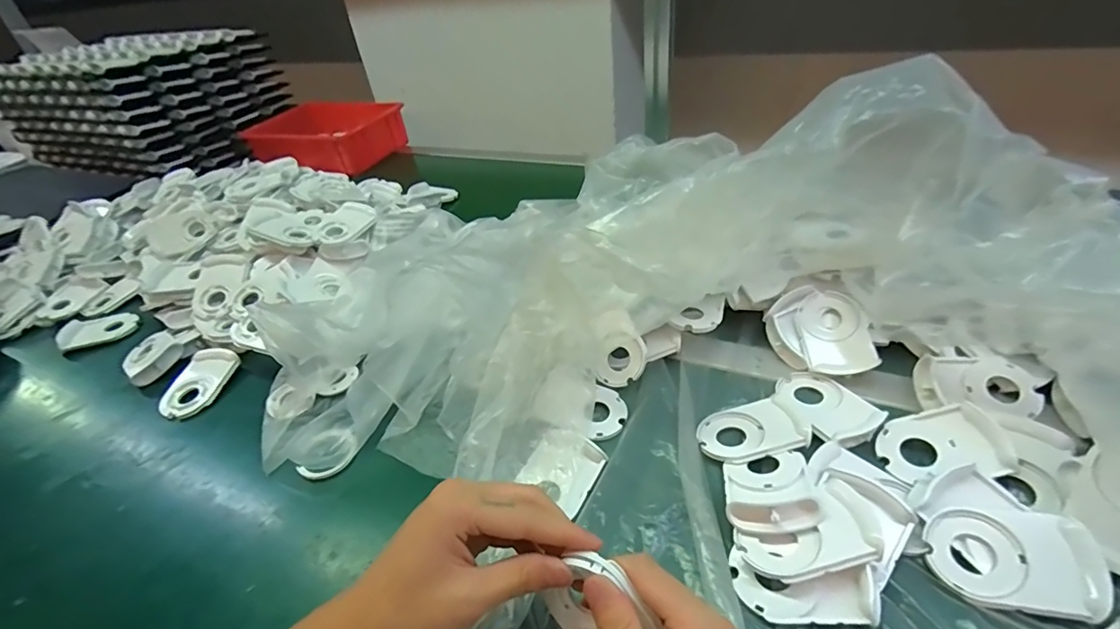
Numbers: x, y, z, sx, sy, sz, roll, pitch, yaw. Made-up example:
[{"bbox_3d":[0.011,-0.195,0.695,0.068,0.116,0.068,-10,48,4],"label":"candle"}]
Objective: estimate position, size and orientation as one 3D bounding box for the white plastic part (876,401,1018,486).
[{"bbox_3d":[0.282,0.096,0.372,0.076,0.026,0.056,-6,38,0],"label":"white plastic part"}]

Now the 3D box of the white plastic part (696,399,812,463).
[{"bbox_3d":[0.152,0.092,0.409,0.075,0.021,0.055,-8,38,-2],"label":"white plastic part"}]

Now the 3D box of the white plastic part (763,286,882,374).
[{"bbox_3d":[0.241,0.016,0.471,0.082,0.015,0.092,-15,58,12],"label":"white plastic part"}]

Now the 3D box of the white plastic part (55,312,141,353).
[{"bbox_3d":[-0.597,0.016,0.655,0.085,0.013,0.065,-22,40,-17],"label":"white plastic part"}]

